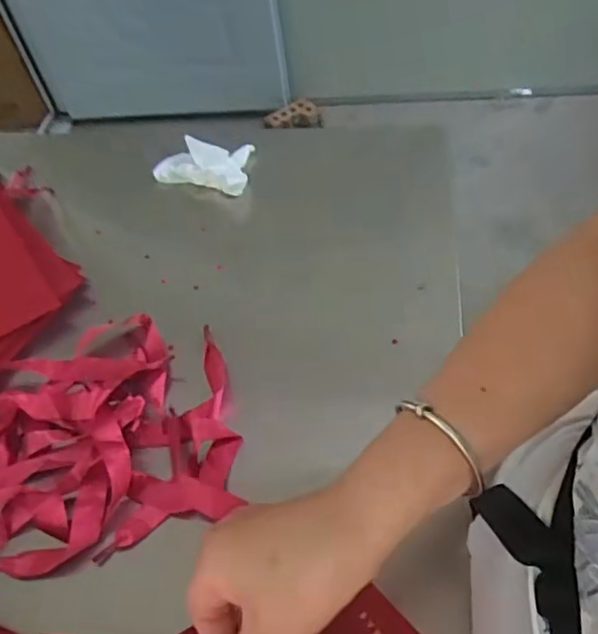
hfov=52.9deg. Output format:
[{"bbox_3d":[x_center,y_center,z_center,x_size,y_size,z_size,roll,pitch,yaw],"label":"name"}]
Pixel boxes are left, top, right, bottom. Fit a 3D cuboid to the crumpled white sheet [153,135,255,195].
[{"bbox_3d":[-0.104,-0.172,0.668,0.106,0.025,0.069,11,55,16],"label":"crumpled white sheet"}]

